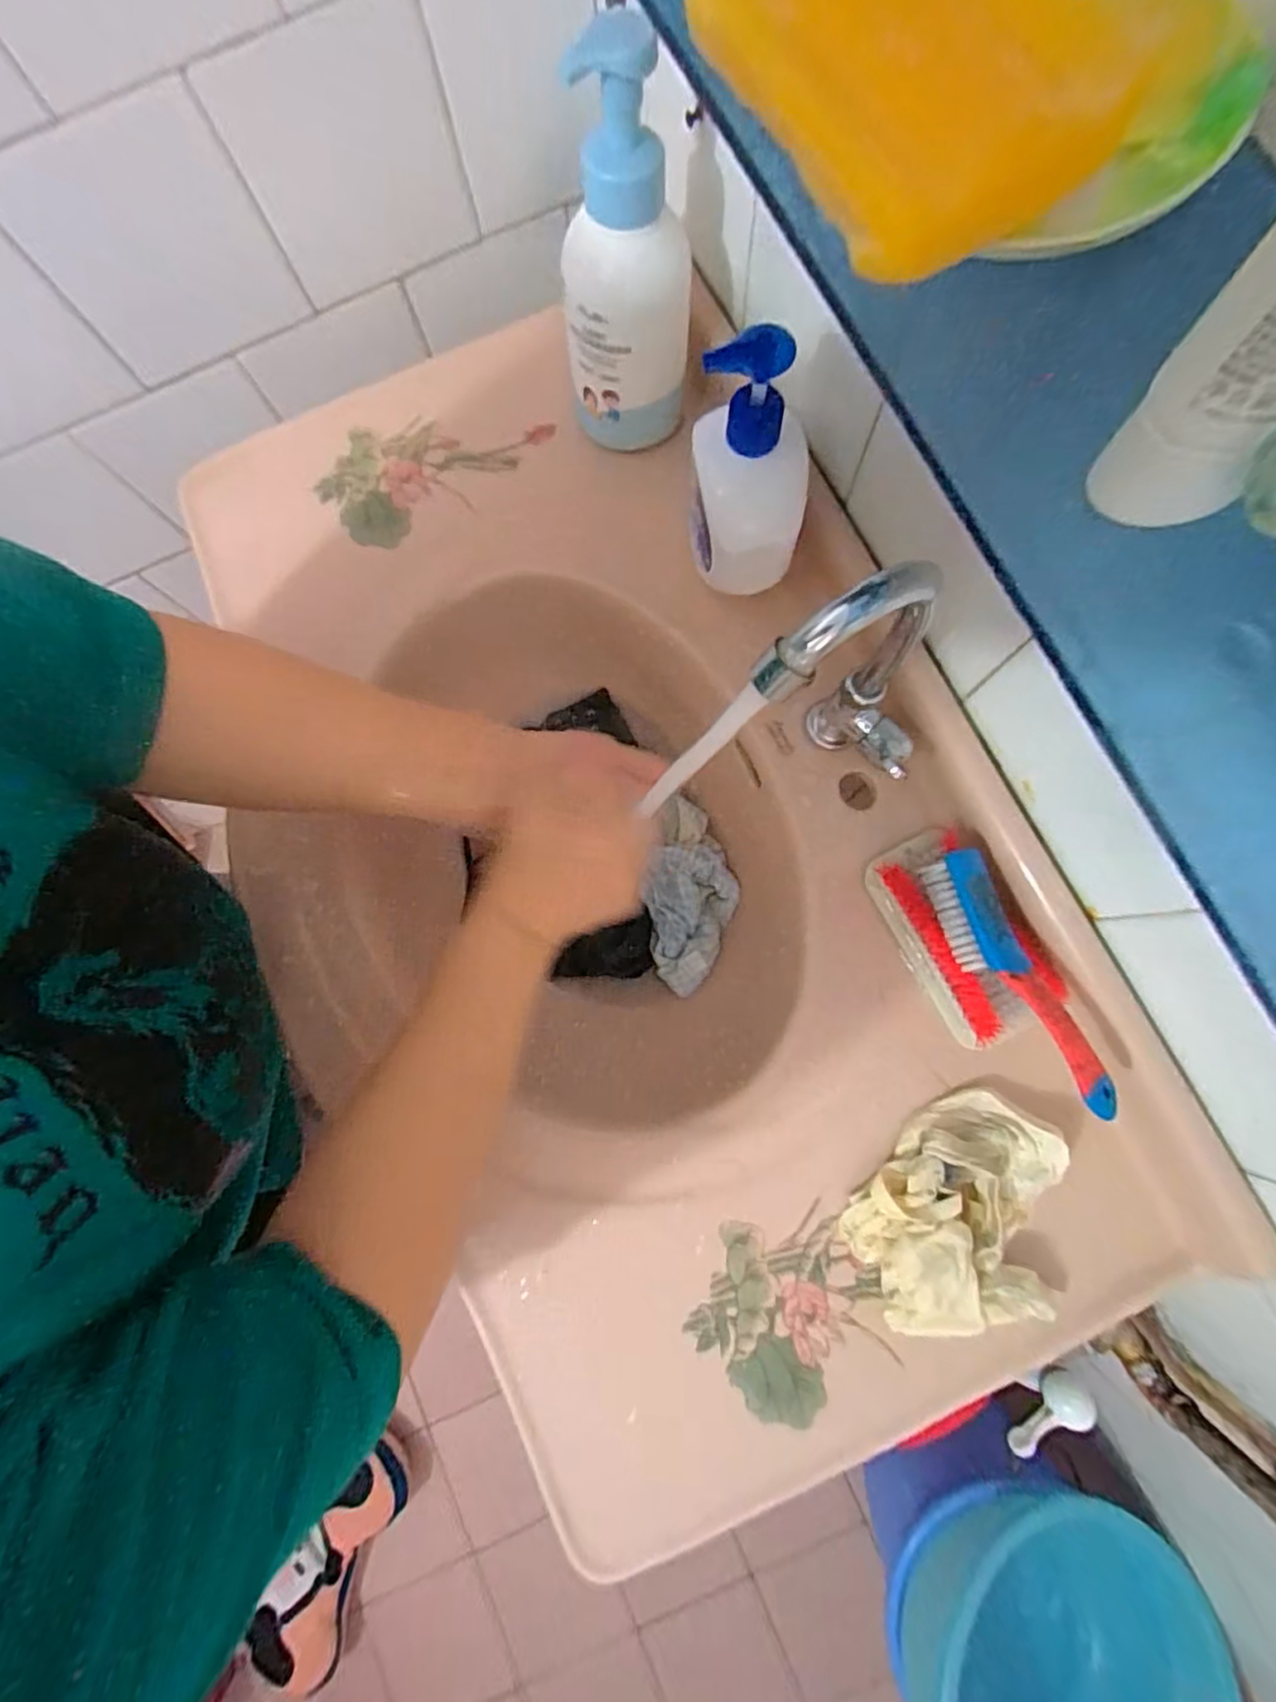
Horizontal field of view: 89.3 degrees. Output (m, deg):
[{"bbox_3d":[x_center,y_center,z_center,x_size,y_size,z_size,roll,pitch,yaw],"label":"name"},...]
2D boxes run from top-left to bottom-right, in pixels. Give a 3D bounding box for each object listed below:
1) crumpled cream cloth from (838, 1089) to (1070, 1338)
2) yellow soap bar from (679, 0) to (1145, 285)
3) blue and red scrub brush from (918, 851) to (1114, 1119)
[{"bbox_3d":[0.196,0.219,0.374,0.115,0.035,0.142,39,82,8],"label":"crumpled cream cloth"},{"bbox_3d":[0.062,-0.193,0.156,0.063,0.024,0.103,-30,81,-2],"label":"yellow soap bar"},{"bbox_3d":[0.217,0.071,0.368,0.034,0.032,0.152,-25,65,-4],"label":"blue and red scrub brush"}]

